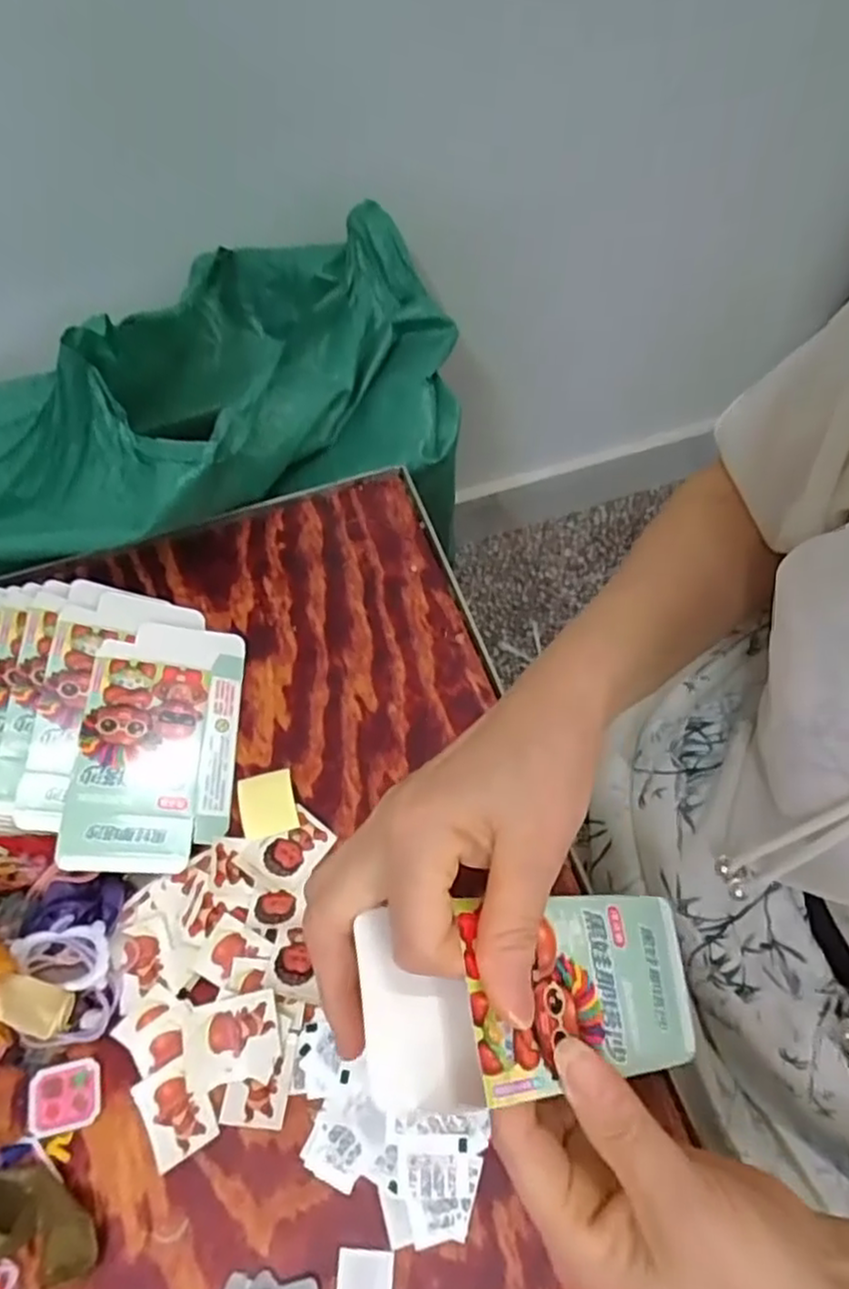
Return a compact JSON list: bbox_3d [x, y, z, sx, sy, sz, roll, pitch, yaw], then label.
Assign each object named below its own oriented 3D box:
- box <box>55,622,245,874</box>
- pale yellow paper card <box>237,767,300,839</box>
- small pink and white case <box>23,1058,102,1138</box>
[{"bbox_3d":[-0.149,0.053,0.404,0.083,0.007,0.146,11,58,-23],"label":"box"},{"bbox_3d":[-0.089,0.090,0.403,0.031,0.006,0.037,-14,62,-7],"label":"pale yellow paper card"},{"bbox_3d":[-0.171,0.215,0.337,0.034,0.004,0.027,-11,62,-6],"label":"small pink and white case"}]

